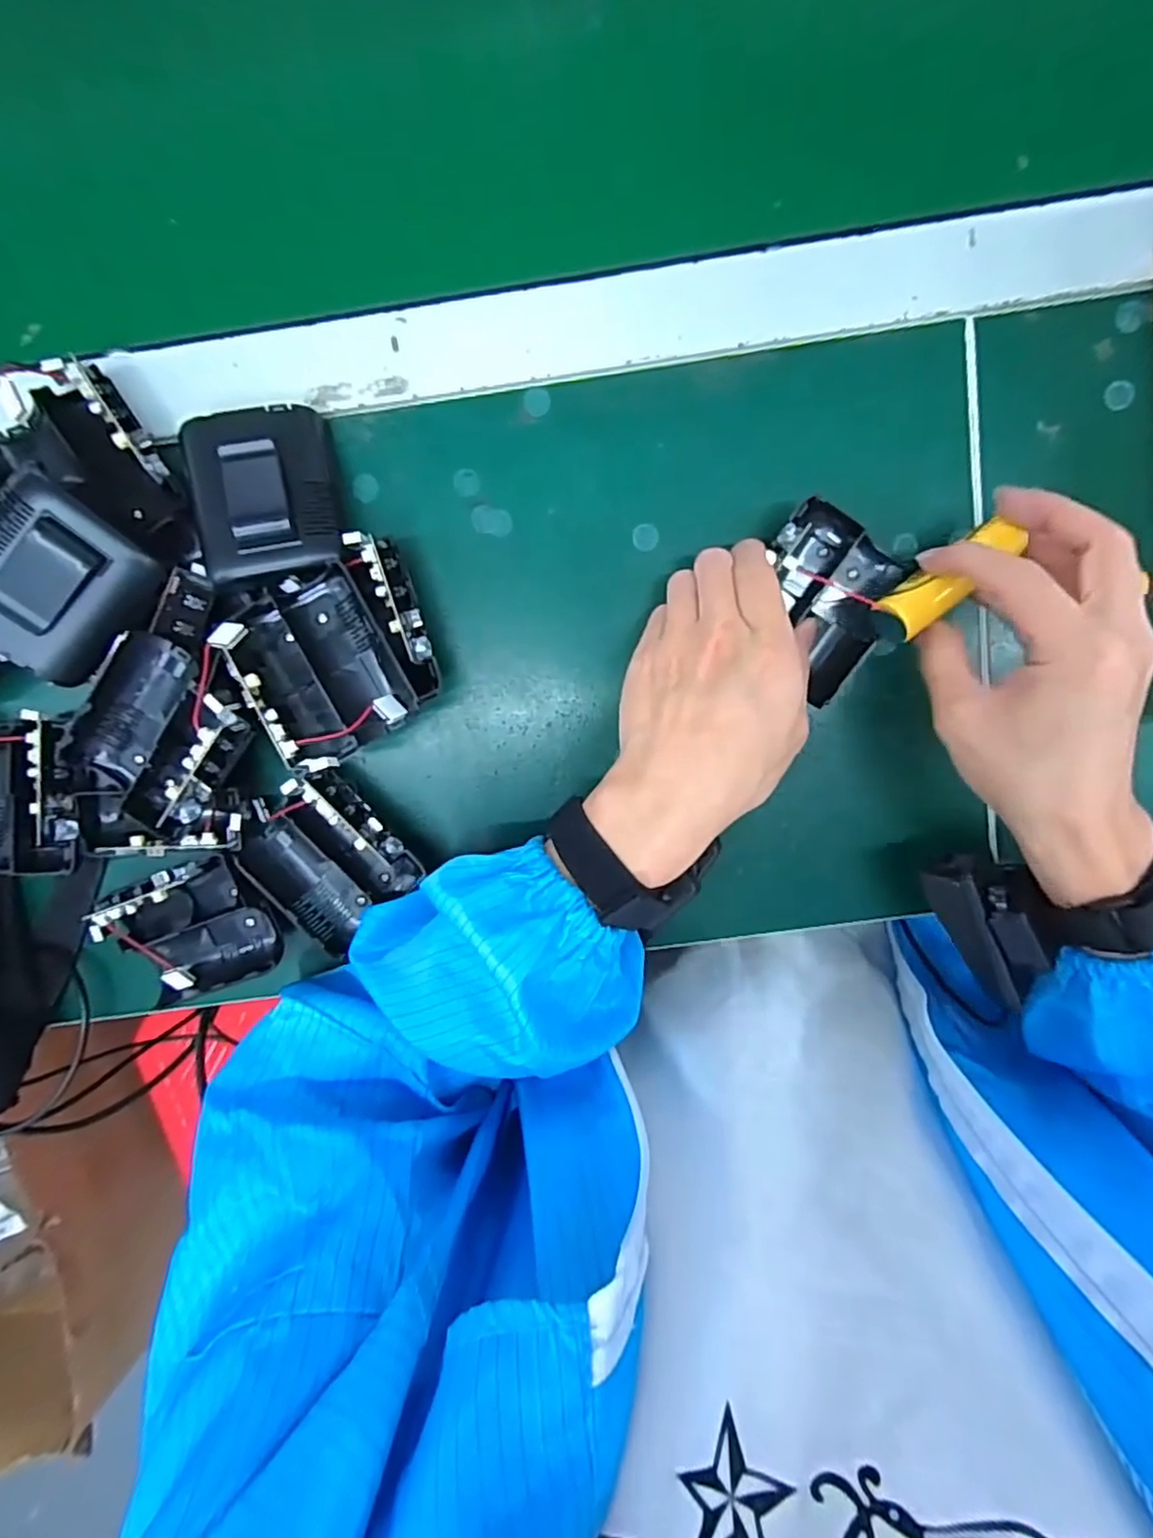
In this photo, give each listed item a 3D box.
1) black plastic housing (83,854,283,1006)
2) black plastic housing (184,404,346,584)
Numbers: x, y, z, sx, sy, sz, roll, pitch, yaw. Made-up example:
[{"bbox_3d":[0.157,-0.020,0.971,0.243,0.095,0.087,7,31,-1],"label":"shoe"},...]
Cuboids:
[{"bbox_3d":[-0.203,0.086,0.346,0.076,0.028,0.067,-22,99,4],"label":"black plastic housing"},{"bbox_3d":[-0.146,-0.130,0.310,0.060,0.034,0.077,-10,88,5],"label":"black plastic housing"}]

